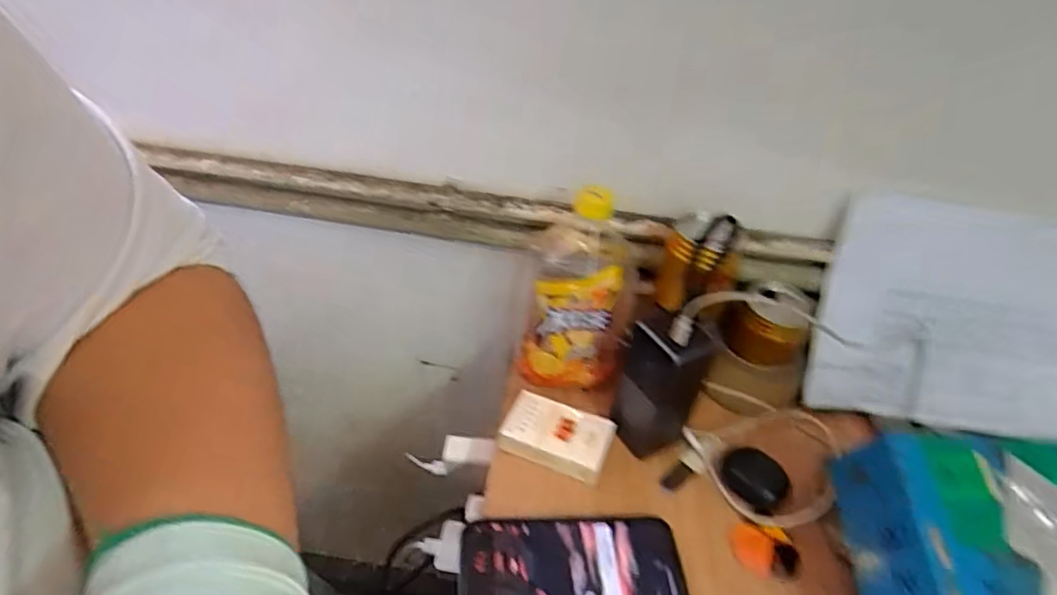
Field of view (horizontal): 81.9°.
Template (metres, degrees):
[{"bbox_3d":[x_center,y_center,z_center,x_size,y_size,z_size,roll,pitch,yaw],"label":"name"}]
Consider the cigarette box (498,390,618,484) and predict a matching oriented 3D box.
[{"bbox_3d":[0.025,0.122,0.542,0.092,0.023,0.057,19,40,15],"label":"cigarette box"}]

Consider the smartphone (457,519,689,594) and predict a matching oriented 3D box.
[{"bbox_3d":[0.033,0.204,0.452,0.166,0.011,0.081,1,39,-6],"label":"smartphone"}]

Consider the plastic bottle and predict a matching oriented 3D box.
[{"bbox_3d":[0.049,-0.009,0.568,0.094,0.186,0.097,14,39,9],"label":"plastic bottle"}]

